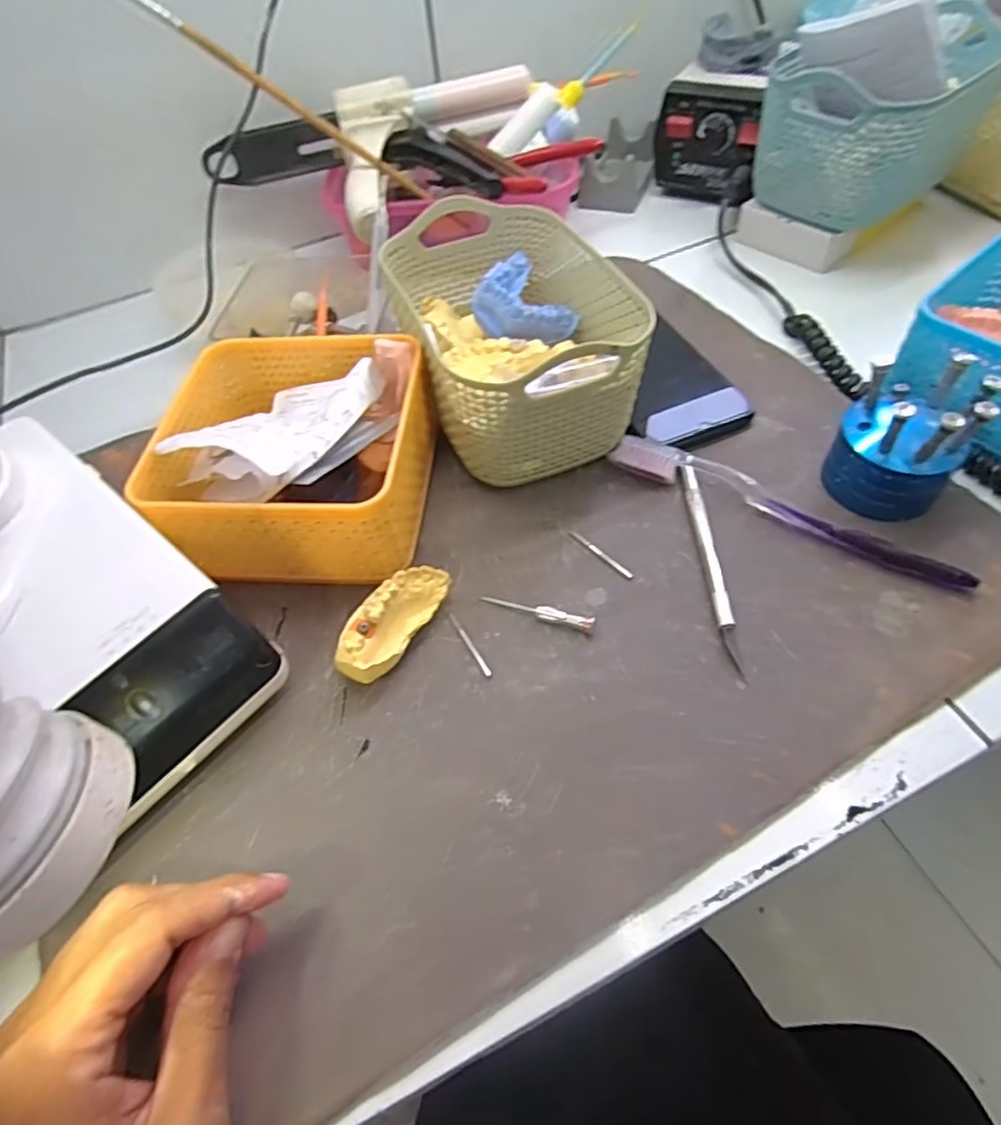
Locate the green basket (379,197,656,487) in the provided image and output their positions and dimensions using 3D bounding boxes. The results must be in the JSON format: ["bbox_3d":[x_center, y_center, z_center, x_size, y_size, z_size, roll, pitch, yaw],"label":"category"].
[{"bbox_3d":[0.006,-0.135,0.379,0.113,0.075,0.169,-20,55,-9],"label":"green basket"}]

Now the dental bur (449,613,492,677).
[{"bbox_3d":[-0.015,0.039,0.311,0.004,0.004,0.040,-28,56,-15],"label":"dental bur"}]

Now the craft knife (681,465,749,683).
[{"bbox_3d":[0.108,-0.001,0.327,0.008,0.007,0.126,-3,54,3],"label":"craft knife"}]

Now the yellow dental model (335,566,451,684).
[{"bbox_3d":[-0.052,0.029,0.306,0.024,0.028,0.066,22,59,20],"label":"yellow dental model"}]

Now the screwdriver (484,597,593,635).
[{"bbox_3d":[0.018,0.024,0.316,0.058,0.009,0.007,14,56,15],"label":"screwdriver"}]

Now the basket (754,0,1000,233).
[{"bbox_3d":[0.274,-0.326,0.458,0.167,0.096,0.113,-35,59,-19],"label":"basket"}]

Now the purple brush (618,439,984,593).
[{"bbox_3d":[0.149,-0.030,0.340,0.187,0.012,0.020,26,60,21],"label":"purple brush"}]

